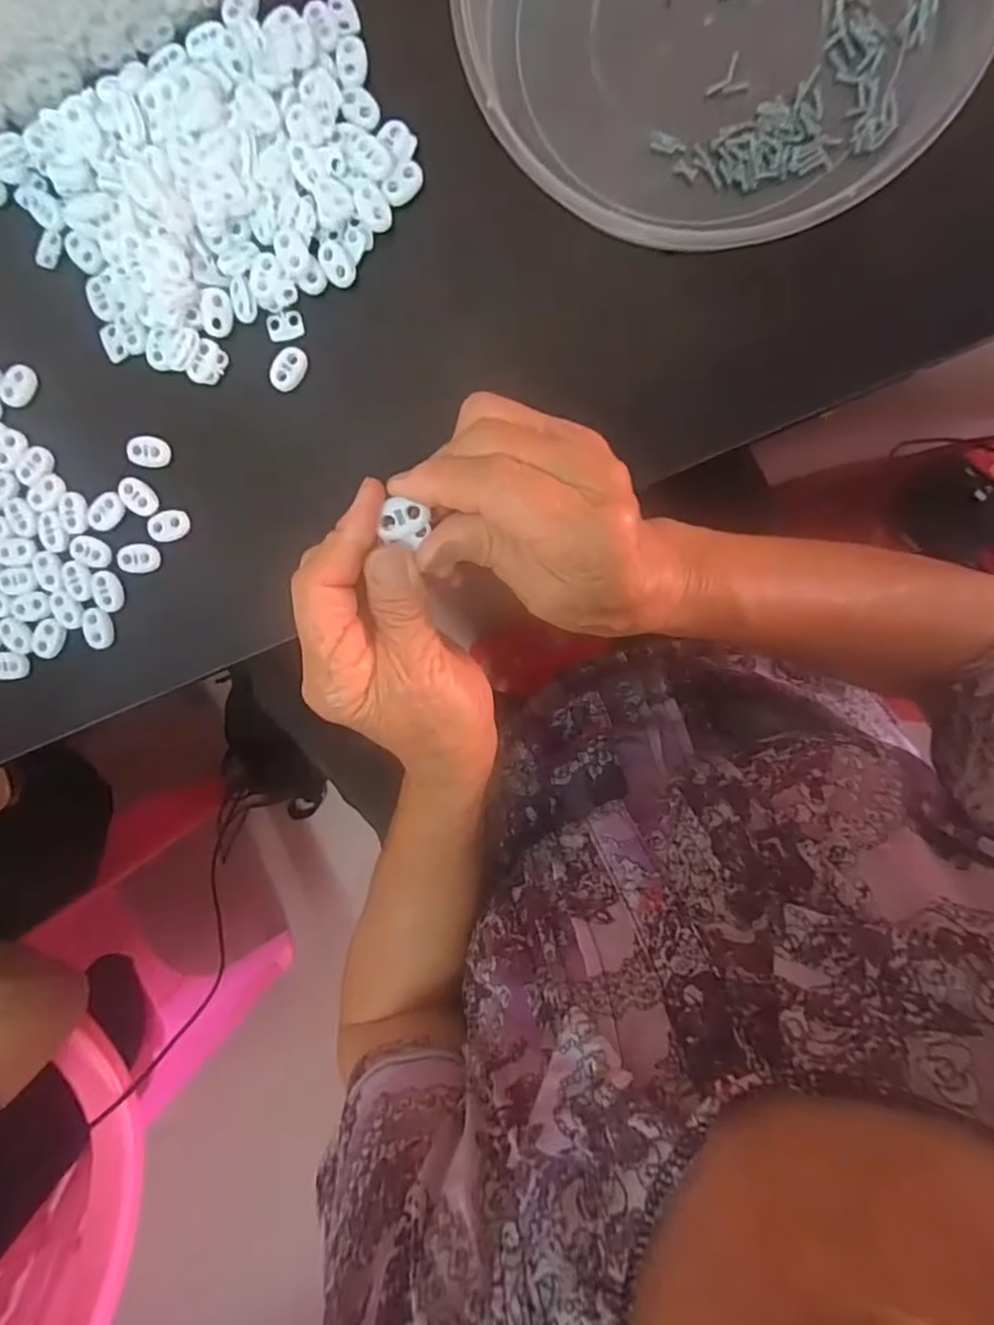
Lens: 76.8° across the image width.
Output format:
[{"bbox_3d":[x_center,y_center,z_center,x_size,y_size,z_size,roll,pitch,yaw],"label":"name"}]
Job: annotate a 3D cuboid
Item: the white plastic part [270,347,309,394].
[{"bbox_3d":[-0.108,-0.152,0.325,0.013,0.006,0.023,35,97,0],"label":"white plastic part"}]

